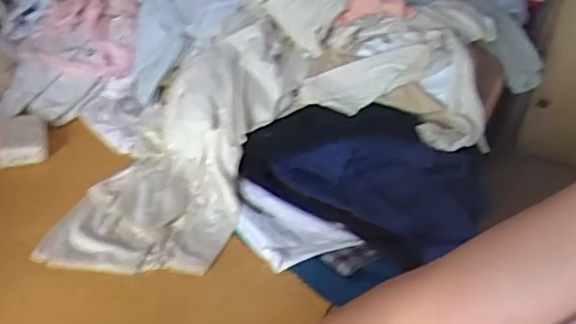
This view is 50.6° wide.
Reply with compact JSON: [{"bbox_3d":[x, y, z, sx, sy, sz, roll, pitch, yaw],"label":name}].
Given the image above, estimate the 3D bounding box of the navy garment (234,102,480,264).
[{"bbox_3d":[0.109,0.014,0.854,0.330,0.101,0.200,21,38,21],"label":"navy garment"}]

